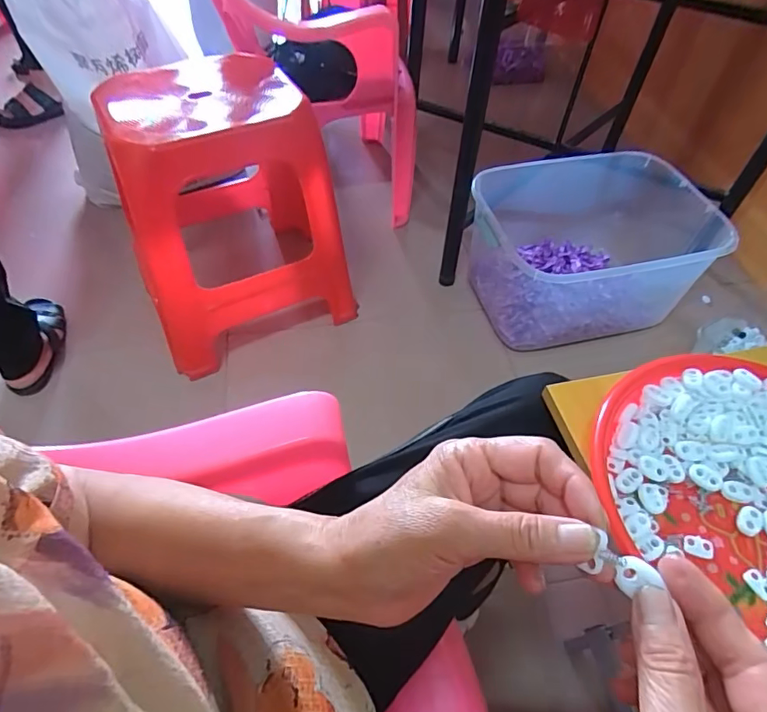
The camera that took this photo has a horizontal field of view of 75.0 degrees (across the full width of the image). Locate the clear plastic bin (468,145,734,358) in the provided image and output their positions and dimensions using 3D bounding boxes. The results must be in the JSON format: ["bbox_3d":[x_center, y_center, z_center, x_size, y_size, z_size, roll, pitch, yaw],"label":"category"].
[{"bbox_3d":[0.443,-0.232,1.115,0.477,0.271,0.370,-9,53,-9],"label":"clear plastic bin"}]

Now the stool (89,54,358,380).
[{"bbox_3d":[-0.315,-0.291,1.022,0.388,0.484,0.388,-21,56,-17],"label":"stool"}]

